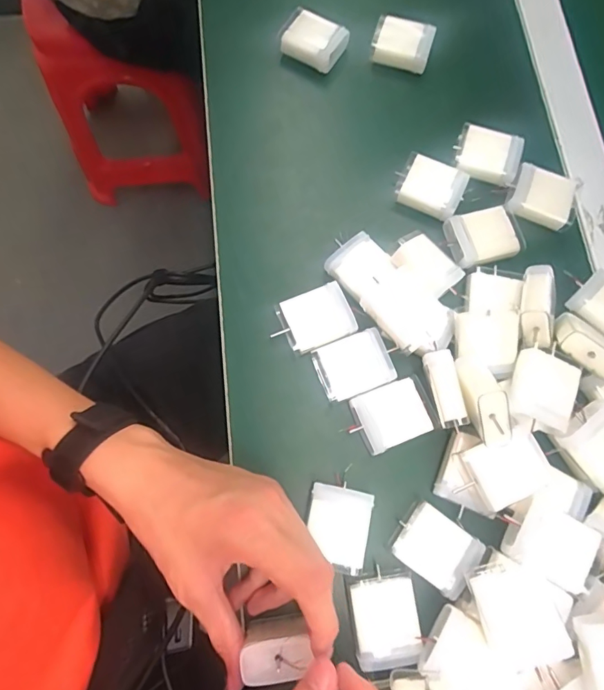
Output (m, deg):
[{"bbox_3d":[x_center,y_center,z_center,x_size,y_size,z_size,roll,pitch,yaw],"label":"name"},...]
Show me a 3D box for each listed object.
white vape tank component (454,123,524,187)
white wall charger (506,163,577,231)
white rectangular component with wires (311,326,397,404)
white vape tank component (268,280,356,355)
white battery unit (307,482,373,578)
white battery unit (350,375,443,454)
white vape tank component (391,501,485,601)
[{"bbox_3d":[0.152,-0.155,0.378,0.051,0.013,0.041,22,76,4],"label":"white vape tank component"},{"bbox_3d":[0.195,-0.119,0.374,0.049,0.021,0.045,20,76,4],"label":"white wall charger"},{"bbox_3d":[0.037,0.015,0.335,0.052,0.013,0.040,-21,77,-6],"label":"white rectangular component with wires"},{"bbox_3d":[0.009,-0.018,0.343,0.054,0.017,0.041,-21,77,-6],"label":"white vape tank component"},{"bbox_3d":[0.023,0.121,0.308,0.041,0.021,0.050,11,75,2],"label":"white battery unit"},{"bbox_3d":[0.064,0.050,0.328,0.057,0.013,0.040,-22,77,-7],"label":"white battery unit"},{"bbox_3d":[0.087,0.133,0.307,0.051,0.021,0.040,37,78,8],"label":"white vape tank component"}]

